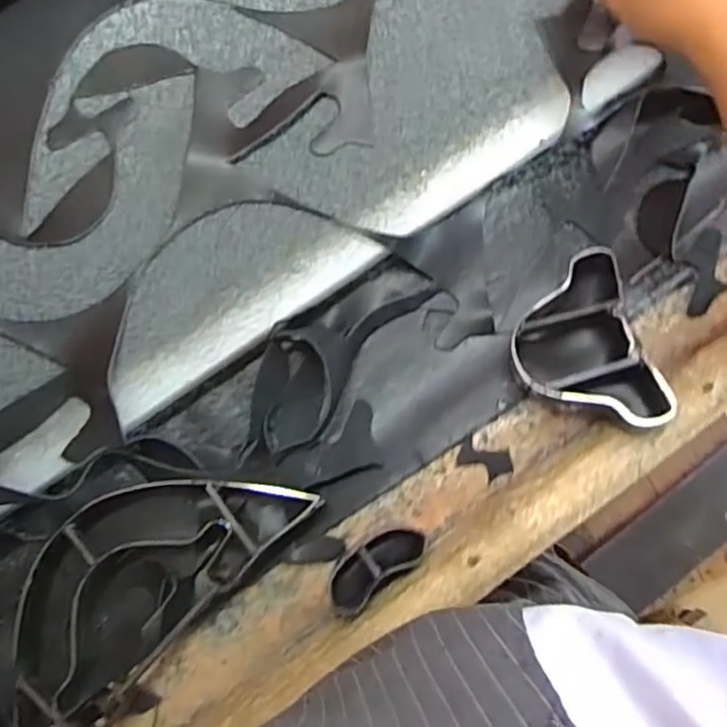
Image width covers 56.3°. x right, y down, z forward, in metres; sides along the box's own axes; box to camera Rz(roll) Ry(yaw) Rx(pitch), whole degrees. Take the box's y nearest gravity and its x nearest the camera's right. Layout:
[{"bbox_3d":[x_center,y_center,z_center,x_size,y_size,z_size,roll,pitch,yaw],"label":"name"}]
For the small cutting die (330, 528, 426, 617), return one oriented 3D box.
[{"bbox_3d":[0.008,0.139,0.473,0.076,0.035,0.035,-37,88,-1],"label":"small cutting die"}]

